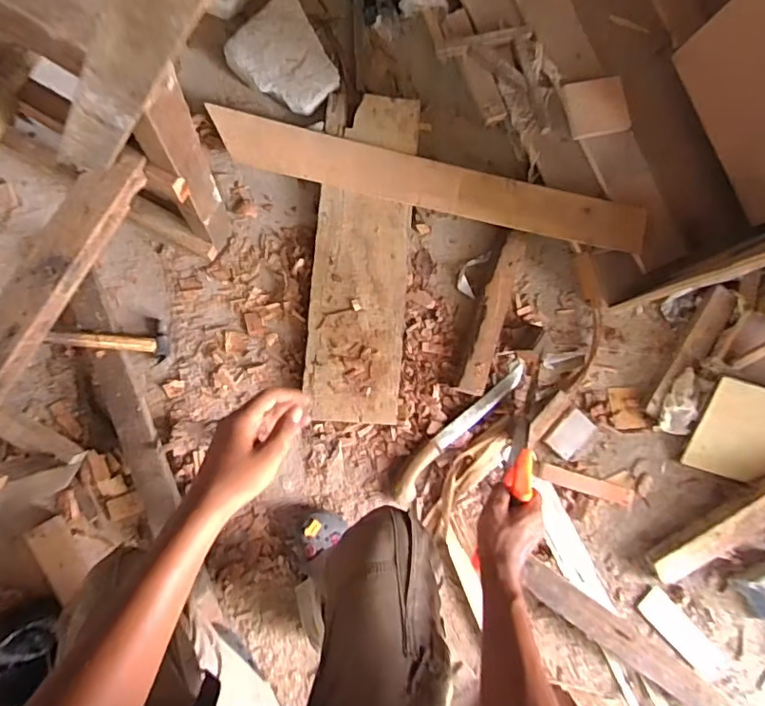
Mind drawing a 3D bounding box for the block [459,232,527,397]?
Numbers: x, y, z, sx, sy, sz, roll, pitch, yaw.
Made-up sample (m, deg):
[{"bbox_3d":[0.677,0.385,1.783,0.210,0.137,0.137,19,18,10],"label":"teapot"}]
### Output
[{"bbox_3d":[0.229,-0.080,1.163,0.058,0.025,0.336,19,82,-5],"label":"block"}]

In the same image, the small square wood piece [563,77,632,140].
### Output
[{"bbox_3d":[0.452,-0.511,1.195,0.128,0.020,0.118,-13,87,-3],"label":"small square wood piece"}]

